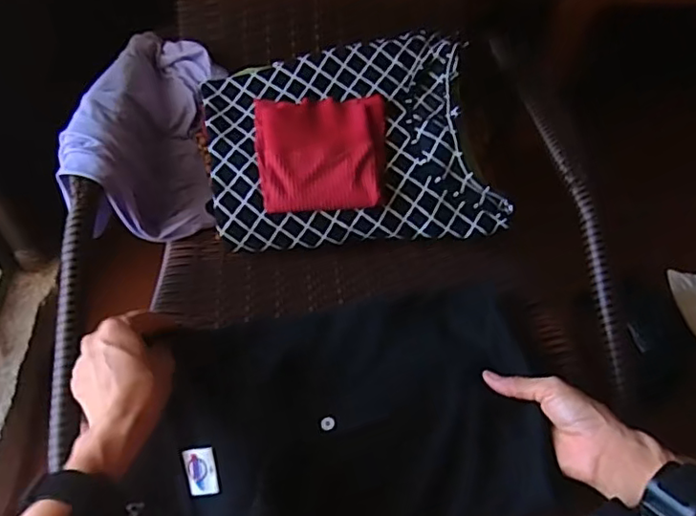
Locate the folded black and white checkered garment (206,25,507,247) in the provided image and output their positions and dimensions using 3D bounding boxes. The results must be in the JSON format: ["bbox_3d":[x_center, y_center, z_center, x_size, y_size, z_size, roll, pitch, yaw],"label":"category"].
[{"bbox_3d":[-0.001,-0.136,0.705,0.323,0.113,0.252,-9,52,-11],"label":"folded black and white checkered garment"}]

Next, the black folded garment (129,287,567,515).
[{"bbox_3d":[-0.006,0.152,0.536,0.374,0.100,0.226,-9,75,-3],"label":"black folded garment"}]

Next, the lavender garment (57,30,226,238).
[{"bbox_3d":[-0.254,-0.179,0.763,0.152,0.096,0.370,0,51,-4],"label":"lavender garment"}]

